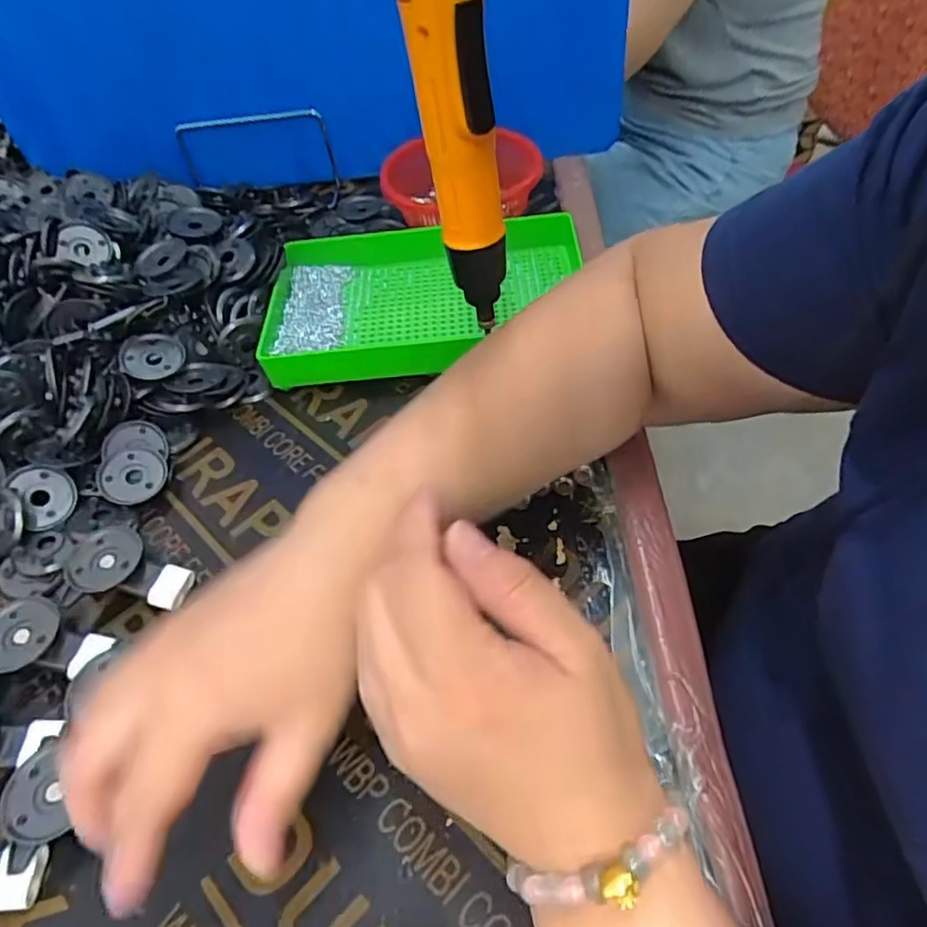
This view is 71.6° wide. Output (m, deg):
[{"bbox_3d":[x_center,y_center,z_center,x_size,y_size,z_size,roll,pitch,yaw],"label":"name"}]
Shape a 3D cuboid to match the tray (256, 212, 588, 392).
[{"bbox_3d":[-0.029,-0.135,0.514,0.254,0.035,0.153,-6,51,2],"label":"tray"}]

